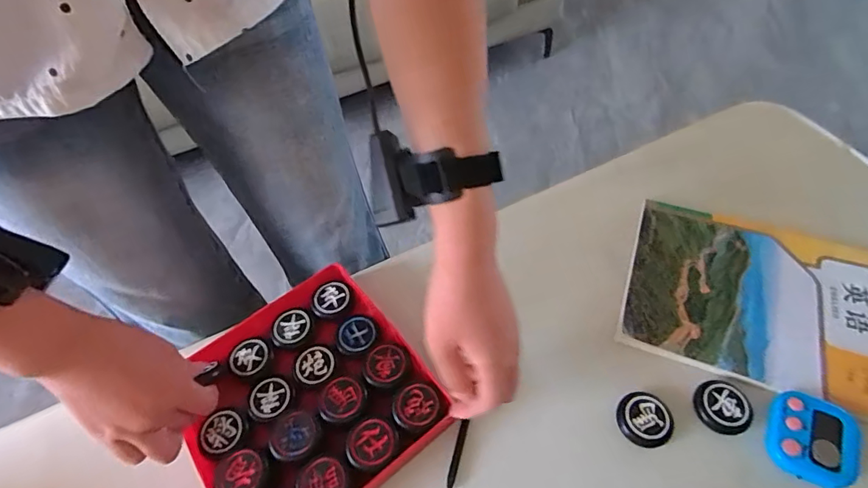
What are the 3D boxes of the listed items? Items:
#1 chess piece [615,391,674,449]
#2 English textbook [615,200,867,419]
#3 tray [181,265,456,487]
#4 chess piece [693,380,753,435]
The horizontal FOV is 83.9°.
[{"bbox_3d":[0.180,0.149,0.410,0.044,0.011,0.041,23,58,20],"label":"chess piece"},{"bbox_3d":[0.320,0.053,0.459,0.251,0.012,0.182,17,56,16],"label":"English textbook"},{"bbox_3d":[-0.115,0.136,0.429,0.192,0.019,0.201,-34,58,-20],"label":"tray"},{"bbox_3d":[0.244,0.139,0.411,0.042,0.015,0.040,-2,53,3],"label":"chess piece"}]

